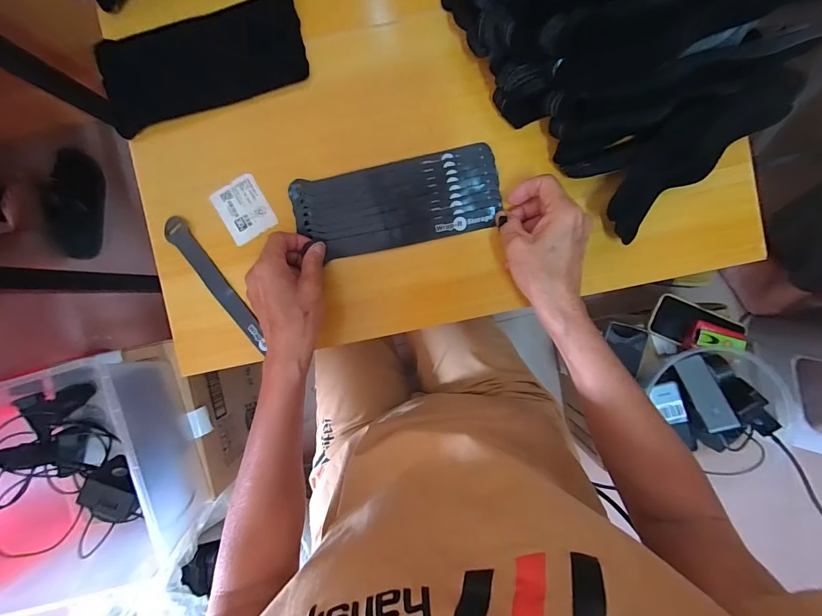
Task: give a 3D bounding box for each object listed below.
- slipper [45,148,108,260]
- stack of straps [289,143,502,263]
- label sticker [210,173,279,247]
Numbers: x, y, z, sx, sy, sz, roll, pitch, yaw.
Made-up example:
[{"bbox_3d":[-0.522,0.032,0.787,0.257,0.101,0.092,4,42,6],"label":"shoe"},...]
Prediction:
[{"bbox_3d":[-0.794,-0.246,0.860,0.067,0.085,0.253,4,93,2],"label":"slipper"},{"bbox_3d":[-0.014,-0.104,0.356,0.198,0.013,0.082,-10,93,2],"label":"stack of straps"},{"bbox_3d":[-0.168,-0.100,0.363,0.050,0.004,0.059,-29,92,3],"label":"label sticker"}]

